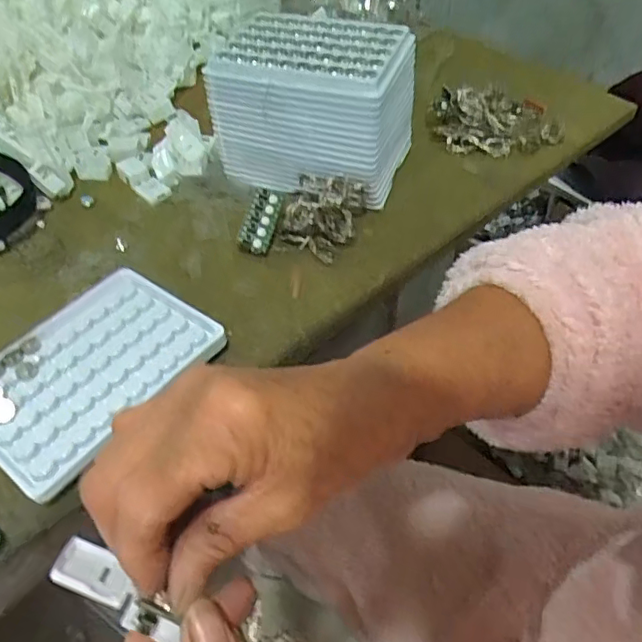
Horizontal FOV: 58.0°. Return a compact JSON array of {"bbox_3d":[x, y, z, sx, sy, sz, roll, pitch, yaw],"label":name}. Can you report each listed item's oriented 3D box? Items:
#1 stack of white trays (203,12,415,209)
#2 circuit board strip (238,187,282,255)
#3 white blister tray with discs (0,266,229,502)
[{"bbox_3d":[0.000,-0.160,0.439,0.137,0.094,0.098,15,50,15],"label":"stack of white trays"},{"bbox_3d":[-0.042,-0.071,0.407,0.021,0.010,0.049,12,72,14],"label":"circuit board strip"},{"bbox_3d":[-0.132,0.025,0.327,0.094,0.010,0.130,29,55,25],"label":"white blister tray with discs"}]

